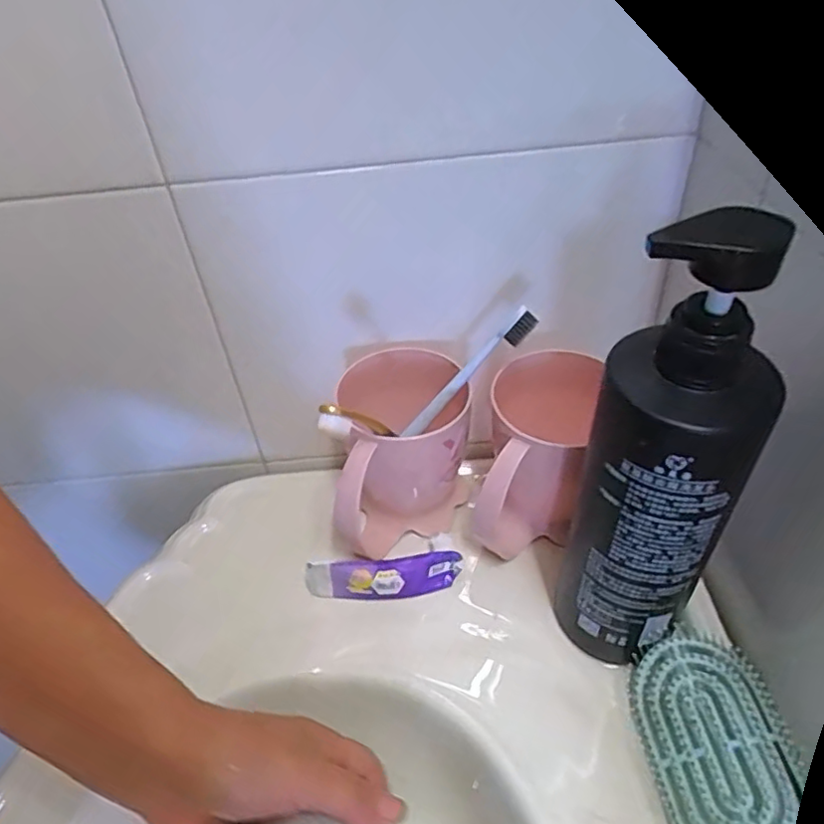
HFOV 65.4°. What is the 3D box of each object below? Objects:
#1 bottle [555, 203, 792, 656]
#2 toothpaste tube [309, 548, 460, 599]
[{"bbox_3d":[0.123,0.033,0.328,0.081,0.269,0.071,12,47,18],"label":"bottle"},{"bbox_3d":[-0.021,0.111,0.442,0.109,0.035,0.021,-6,44,0],"label":"toothpaste tube"}]

